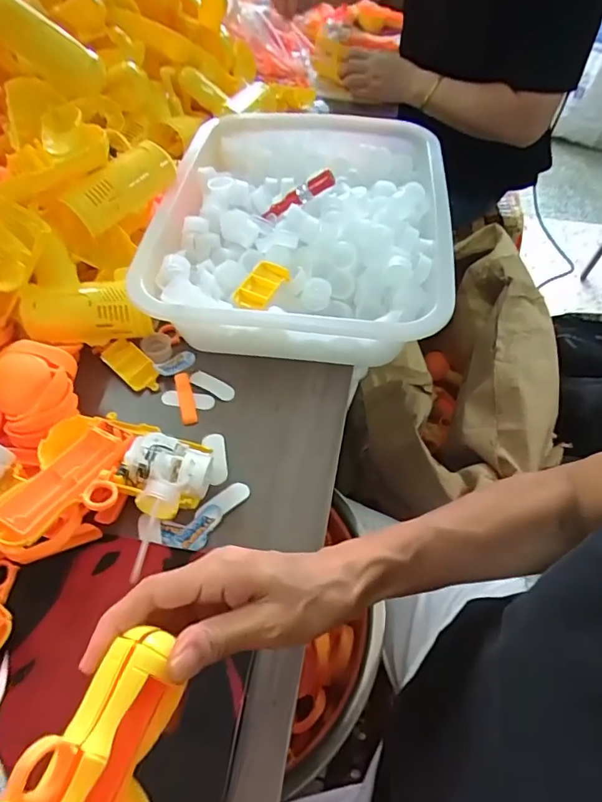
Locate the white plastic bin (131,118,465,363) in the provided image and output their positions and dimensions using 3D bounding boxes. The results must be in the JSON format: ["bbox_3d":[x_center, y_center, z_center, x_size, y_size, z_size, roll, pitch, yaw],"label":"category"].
[{"bbox_3d":[0.001,-0.196,0.569,0.296,0.089,0.372,6,53,4],"label":"white plastic bin"}]

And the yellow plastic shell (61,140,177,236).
[{"bbox_3d":[-0.186,-0.226,0.531,0.026,0.055,0.126,30,58,20],"label":"yellow plastic shell"}]

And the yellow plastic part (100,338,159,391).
[{"bbox_3d":[-0.170,-0.035,0.500,0.066,0.015,0.031,37,60,24],"label":"yellow plastic part"}]

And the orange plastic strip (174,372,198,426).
[{"bbox_3d":[-0.112,-0.003,0.486,0.015,0.008,0.061,-12,54,-10],"label":"orange plastic strip"}]

